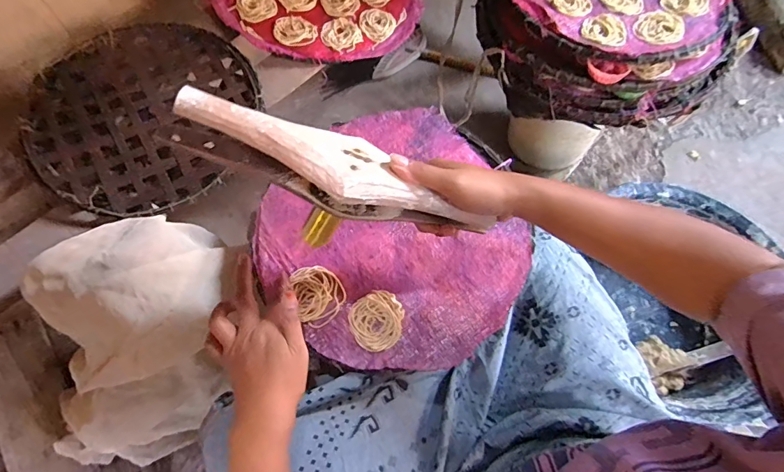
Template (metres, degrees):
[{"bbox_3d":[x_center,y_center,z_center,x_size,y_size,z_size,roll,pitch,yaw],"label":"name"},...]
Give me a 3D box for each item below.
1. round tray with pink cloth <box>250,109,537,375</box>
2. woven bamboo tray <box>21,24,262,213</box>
[{"bbox_3d":[-0.003,-0.011,0.543,0.331,0.017,0.351,-1,64,2],"label":"round tray with pink cloth"},{"bbox_3d":[-0.383,-0.197,0.669,0.345,0.049,0.352,-25,66,-10],"label":"woven bamboo tray"}]

